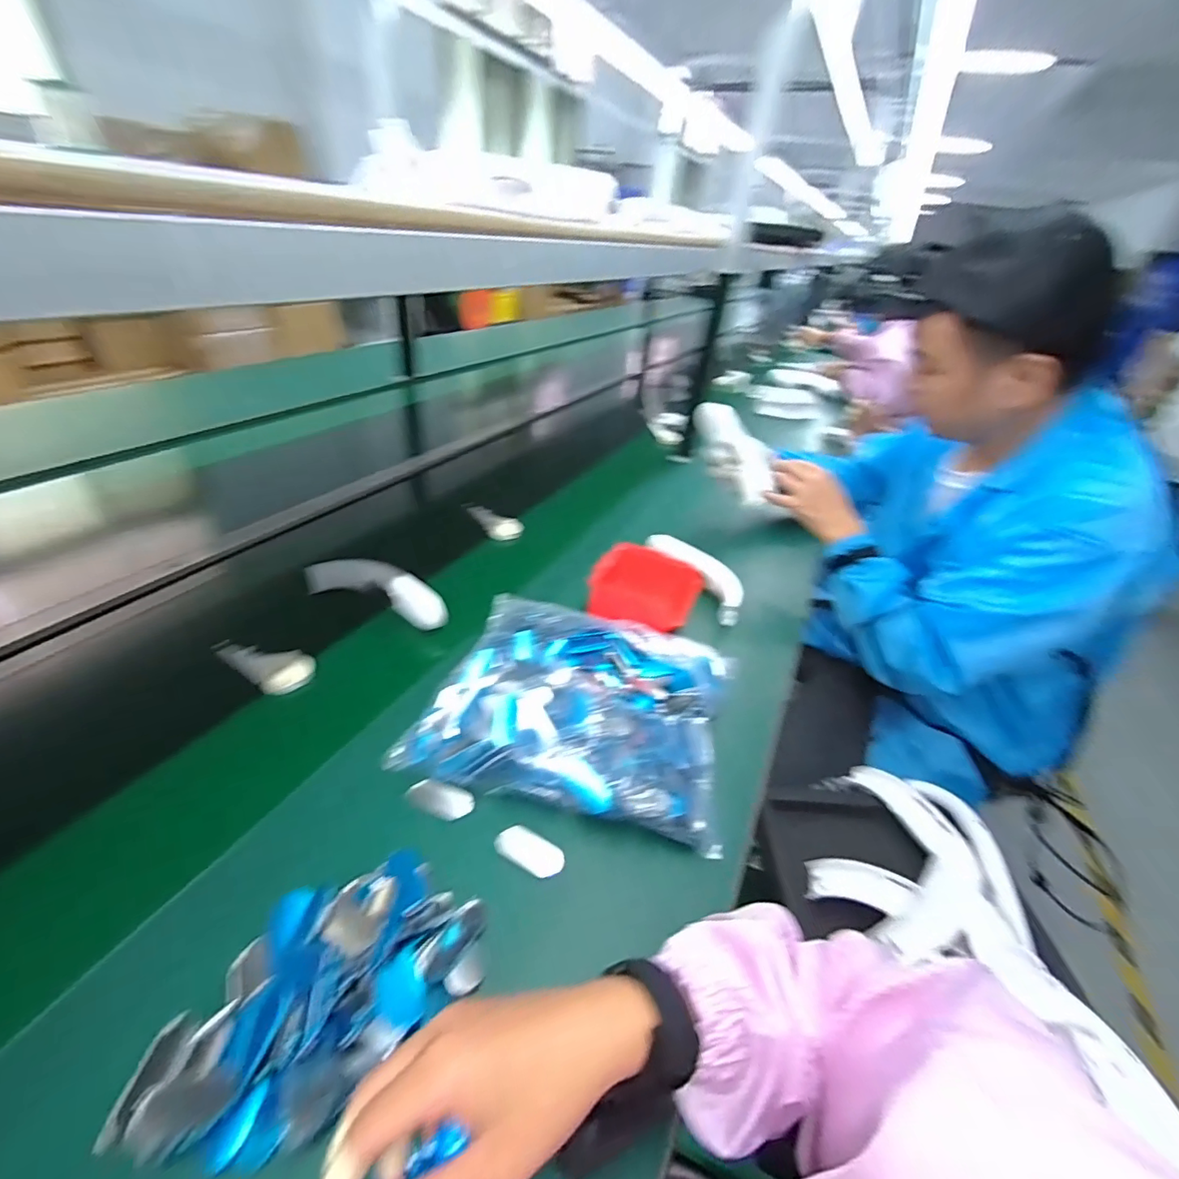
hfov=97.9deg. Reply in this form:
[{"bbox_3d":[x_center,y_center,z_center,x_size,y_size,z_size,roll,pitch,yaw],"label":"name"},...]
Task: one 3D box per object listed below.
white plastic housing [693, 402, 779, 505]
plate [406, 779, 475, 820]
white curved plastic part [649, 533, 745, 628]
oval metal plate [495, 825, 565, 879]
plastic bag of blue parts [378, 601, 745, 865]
[{"bbox_3d":[0.251,-0.243,0.904,0.051,0.082,0.199,-23,76,-36],"label":"white plastic housing"},{"bbox_3d":[-0.141,0.198,0.485,0.063,0.004,0.028,14,53,10],"label":"plate"},{"bbox_3d":[0.163,-0.023,0.801,0.035,0.060,0.187,-21,44,-34],"label":"white curved plastic part"},{"bbox_3d":[-0.052,0.231,0.453,0.060,0.004,0.027,27,57,11],"label":"oval metal plate"},{"bbox_3d":[-0.003,0.106,0.569,0.307,0.049,0.269,13,35,8],"label":"plastic bag of blue parts"}]

